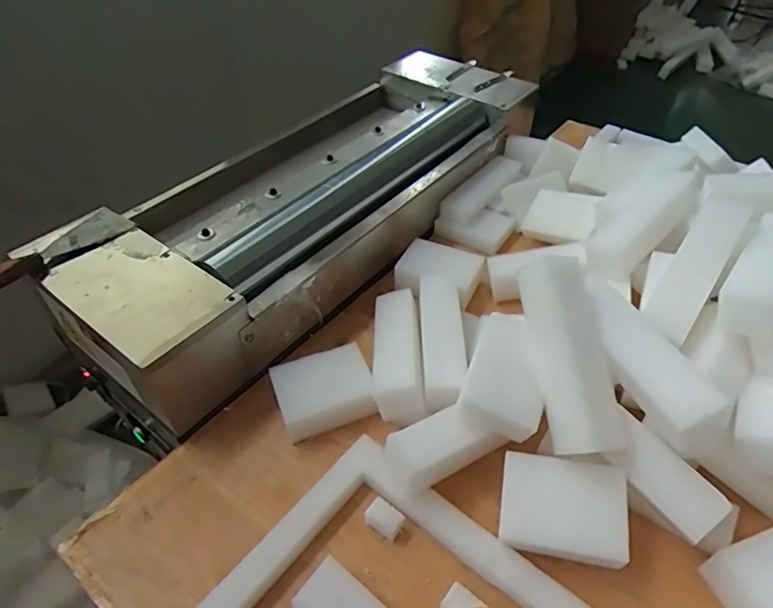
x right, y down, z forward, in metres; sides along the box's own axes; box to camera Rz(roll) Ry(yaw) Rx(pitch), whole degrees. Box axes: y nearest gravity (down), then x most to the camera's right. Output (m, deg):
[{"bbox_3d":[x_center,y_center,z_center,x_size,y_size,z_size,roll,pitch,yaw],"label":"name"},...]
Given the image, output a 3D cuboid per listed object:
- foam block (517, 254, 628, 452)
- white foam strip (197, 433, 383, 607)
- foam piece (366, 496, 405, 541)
[{"bbox_3d":[0.185,0.048,0.514,0.067,0.039,0.191,-9,80,-9],"label":"foam block"},{"bbox_3d":[-0.096,0.232,0.509,0.031,0.030,0.255,31,53,27],"label":"white foam strip"},{"bbox_3d":[-0.002,0.219,0.522,0.034,0.025,0.024,27,51,24],"label":"foam piece"}]

